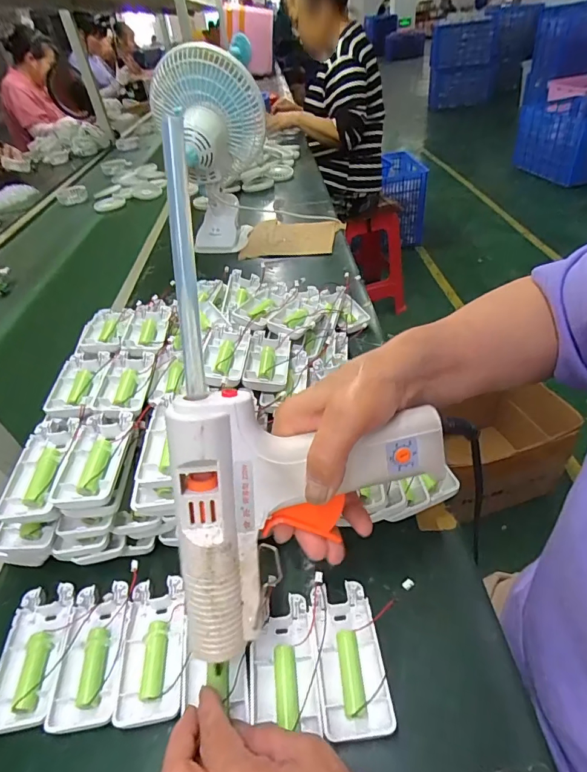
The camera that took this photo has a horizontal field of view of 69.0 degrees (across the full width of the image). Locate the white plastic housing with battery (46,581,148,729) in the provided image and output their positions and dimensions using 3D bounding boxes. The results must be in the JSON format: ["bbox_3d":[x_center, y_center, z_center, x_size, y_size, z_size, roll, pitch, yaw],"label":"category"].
[{"bbox_3d":[-0.143,0.197,0.318,0.054,0.017,0.093,-7,39,1],"label":"white plastic housing with battery"}]

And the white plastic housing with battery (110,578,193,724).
[{"bbox_3d":[-0.100,0.192,0.316,0.047,0.019,0.093,-8,39,1],"label":"white plastic housing with battery"}]

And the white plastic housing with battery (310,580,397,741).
[{"bbox_3d":[0.037,0.188,0.299,0.045,0.016,0.091,-9,39,0],"label":"white plastic housing with battery"}]

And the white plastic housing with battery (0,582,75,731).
[{"bbox_3d":[-0.191,0.198,0.317,0.047,0.017,0.091,-10,39,-2],"label":"white plastic housing with battery"}]

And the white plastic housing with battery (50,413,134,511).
[{"bbox_3d":[-0.161,0.057,0.351,0.044,0.014,0.098,-7,39,2],"label":"white plastic housing with battery"}]

